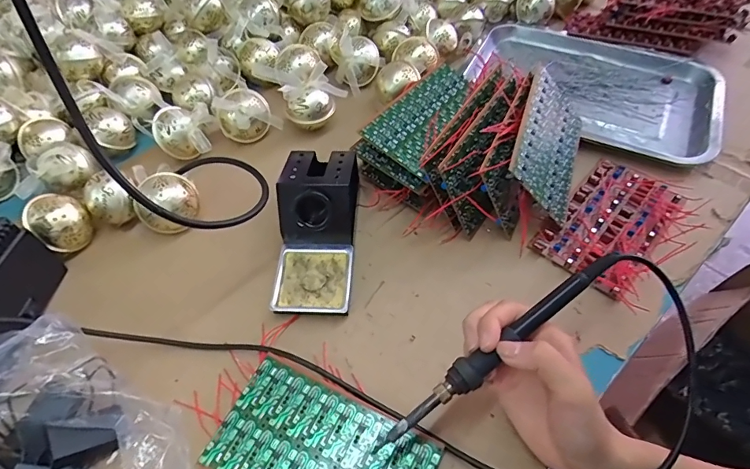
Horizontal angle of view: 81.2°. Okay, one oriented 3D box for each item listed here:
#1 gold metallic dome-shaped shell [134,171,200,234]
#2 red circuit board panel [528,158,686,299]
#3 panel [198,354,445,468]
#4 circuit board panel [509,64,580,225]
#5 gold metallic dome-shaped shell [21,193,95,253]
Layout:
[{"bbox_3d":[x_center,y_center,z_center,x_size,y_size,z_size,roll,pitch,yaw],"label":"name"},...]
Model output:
[{"bbox_3d":[-0.211,-0.030,0.453,0.054,0.051,0.051,-1,55,1],"label":"gold metallic dome-shaped shell"},{"bbox_3d":[0.236,-0.014,0.441,0.090,0.022,0.149,37,63,24],"label":"red circuit board panel"},{"bbox_3d":[-0.040,0.164,0.325,0.157,0.004,0.087,22,60,16],"label":"panel"},{"bbox_3d":[0.179,-0.098,0.449,0.005,0.094,0.157,-16,45,48],"label":"circuit board panel"},{"bbox_3d":[-0.316,-0.010,0.441,0.048,0.050,0.048,-1,55,1],"label":"gold metallic dome-shaped shell"}]

